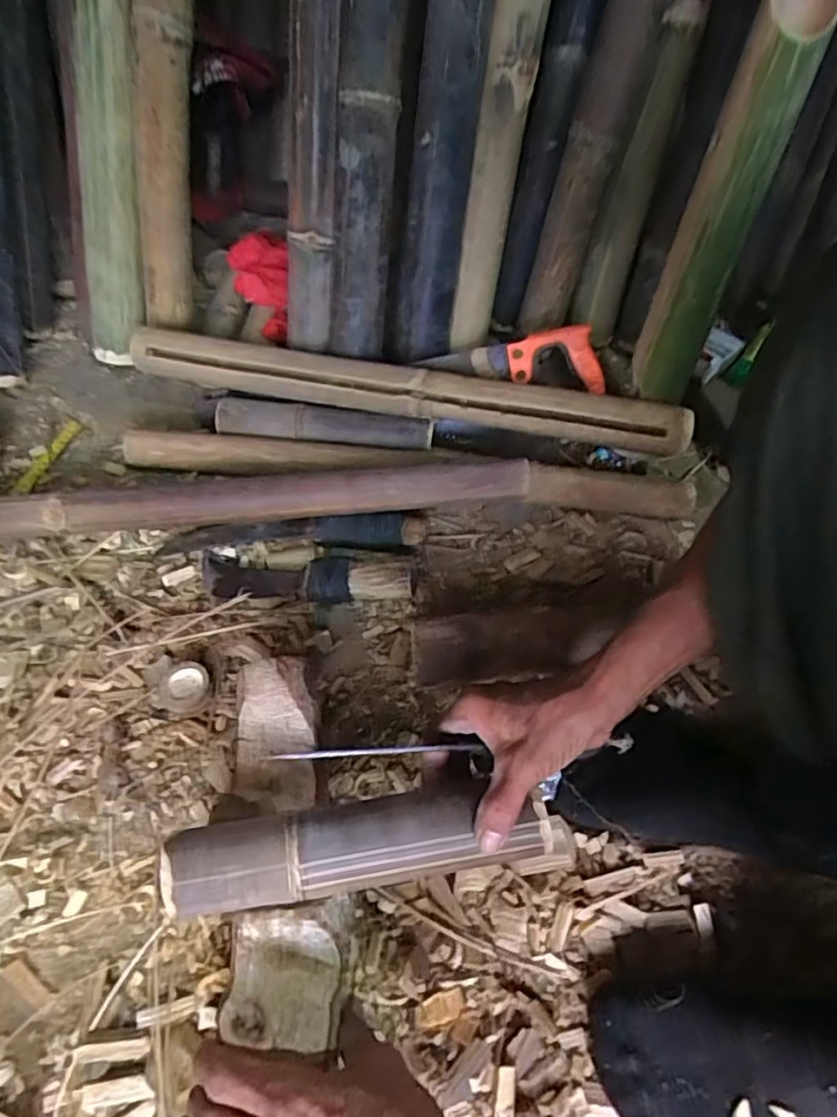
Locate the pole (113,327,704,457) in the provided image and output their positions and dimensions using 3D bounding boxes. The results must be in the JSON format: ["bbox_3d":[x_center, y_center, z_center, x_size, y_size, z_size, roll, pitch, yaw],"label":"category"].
[{"bbox_3d":[-0.034,-0.201,0.745,0.647,0.045,0.043,10,54,8],"label":"pole"}]

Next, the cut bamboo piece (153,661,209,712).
[{"bbox_3d":[-0.225,0.122,0.602,0.054,0.022,0.047,-9,53,-6],"label":"cut bamboo piece"}]

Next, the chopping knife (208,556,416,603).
[{"bbox_3d":[-0.120,0.019,0.665,0.231,0.042,0.056,5,53,5],"label":"chopping knife"}]

